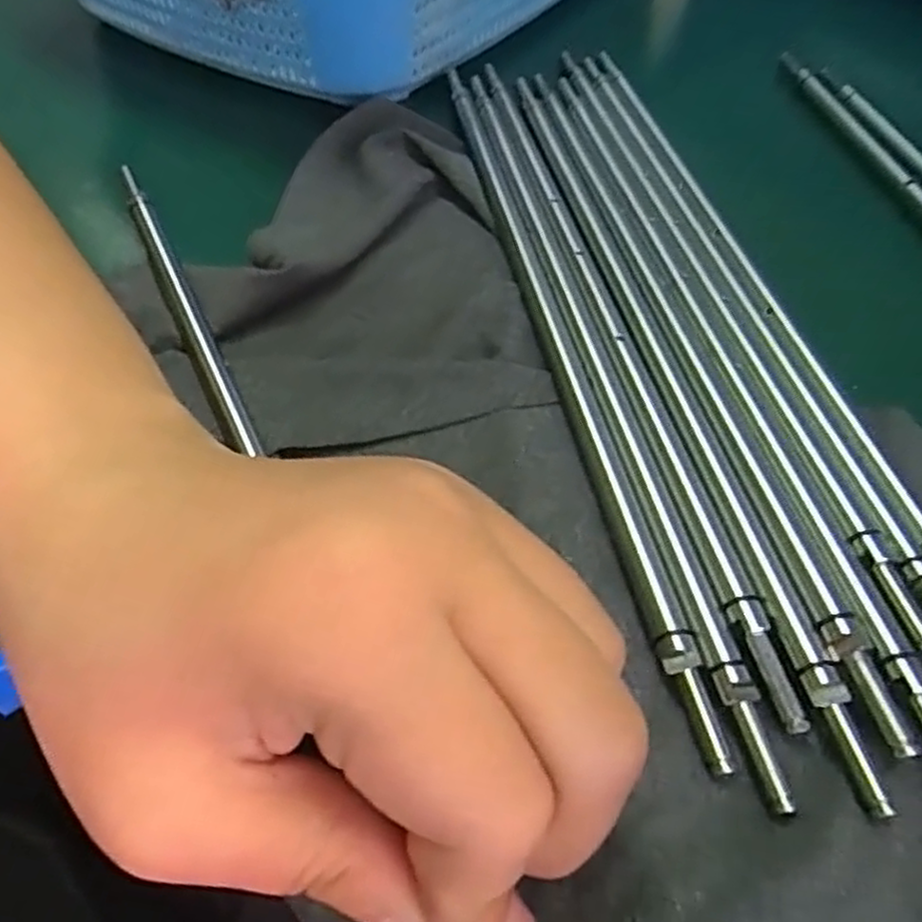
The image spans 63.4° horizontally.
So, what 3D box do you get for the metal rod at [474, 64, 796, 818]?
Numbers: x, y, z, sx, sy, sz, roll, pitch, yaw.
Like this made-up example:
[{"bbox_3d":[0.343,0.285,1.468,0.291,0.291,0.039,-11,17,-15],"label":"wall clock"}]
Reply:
[{"bbox_3d":[0.034,-0.044,0.213,0.007,0.005,0.272,-9,52,-5],"label":"metal rod"}]

